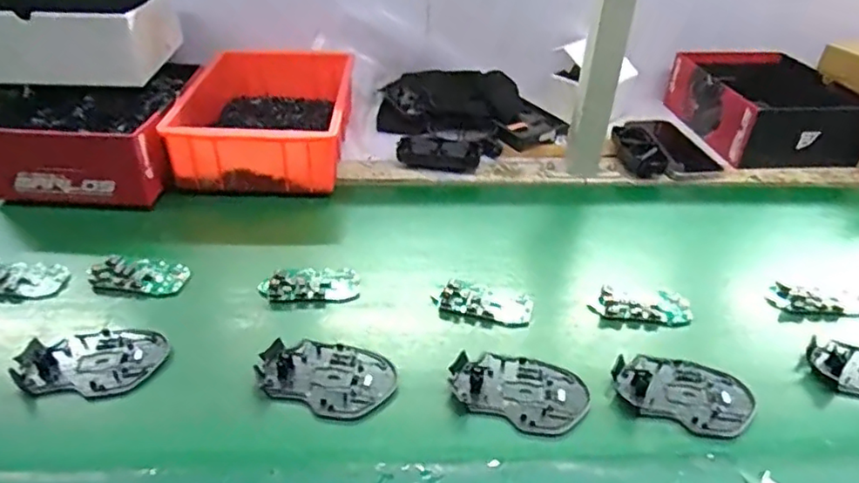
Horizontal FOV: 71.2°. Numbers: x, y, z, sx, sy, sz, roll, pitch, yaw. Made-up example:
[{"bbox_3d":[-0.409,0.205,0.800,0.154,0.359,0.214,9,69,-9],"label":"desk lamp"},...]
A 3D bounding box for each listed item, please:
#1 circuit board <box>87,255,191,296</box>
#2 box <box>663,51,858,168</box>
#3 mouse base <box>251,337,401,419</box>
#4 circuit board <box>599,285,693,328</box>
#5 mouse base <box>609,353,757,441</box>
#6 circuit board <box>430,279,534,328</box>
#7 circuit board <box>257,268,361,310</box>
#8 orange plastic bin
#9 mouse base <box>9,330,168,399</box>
[{"bbox_3d":[-0.295,0.036,0.609,0.097,0.013,0.046,5,36,2],"label":"circuit board"},{"bbox_3d":[0.509,-0.198,0.904,0.220,0.092,0.242,0,36,-4],"label":"box"},{"bbox_3d":[-0.089,0.115,0.515,0.116,0.010,0.073,8,36,6],"label":"mouse base"},{"bbox_3d":[0.215,0.065,0.597,0.089,0.013,0.039,7,36,4],"label":"circuit board"},{"bbox_3d":[0.217,0.129,0.515,0.111,0.013,0.073,11,37,10],"label":"mouse base"},{"bbox_3d":[0.054,0.061,0.596,0.095,0.015,0.041,8,36,6],"label":"circuit board"},{"bbox_3d":[-0.120,0.045,0.604,0.096,0.015,0.048,-4,37,-10],"label":"circuit board"},{"bbox_3d":[-0.214,-0.177,0.830,0.202,0.092,0.306,1,36,-3],"label":"orange plastic bin"},{"bbox_3d":[-0.292,0.103,0.521,0.115,0.014,0.066,-1,36,-6],"label":"mouse base"}]

